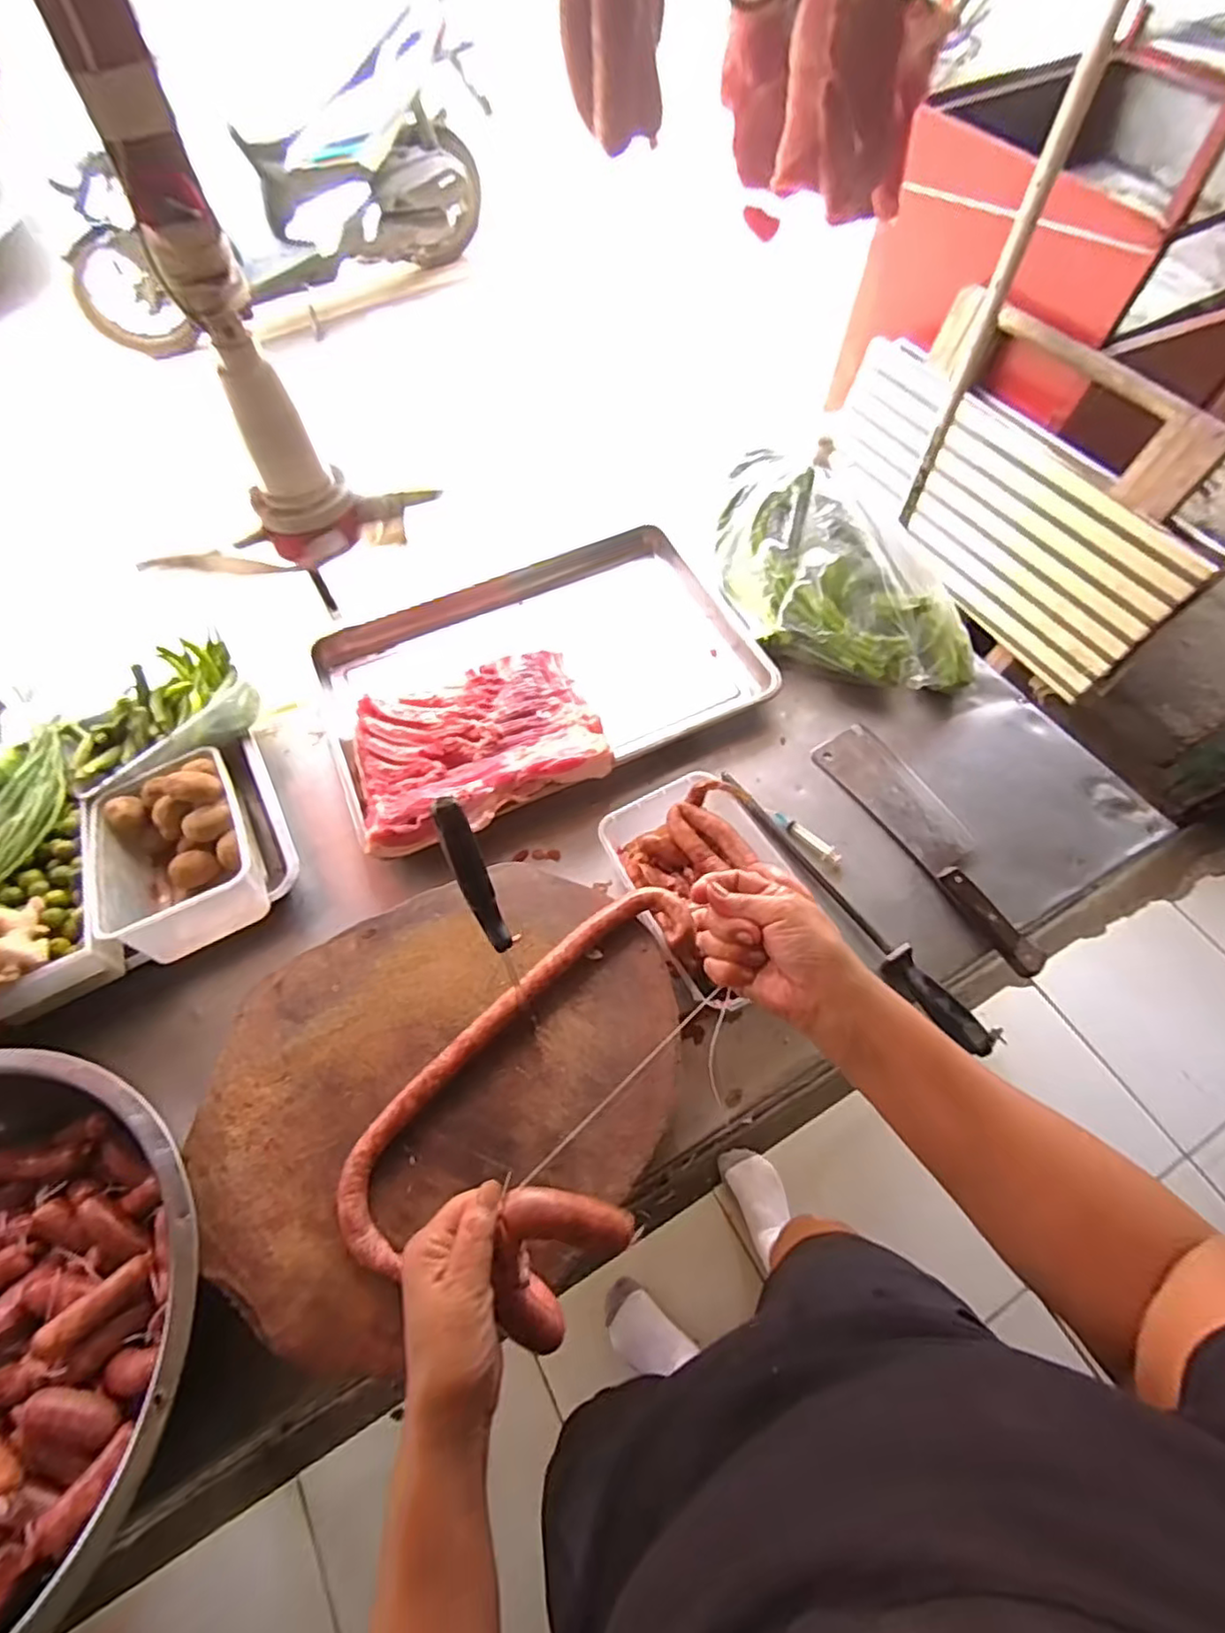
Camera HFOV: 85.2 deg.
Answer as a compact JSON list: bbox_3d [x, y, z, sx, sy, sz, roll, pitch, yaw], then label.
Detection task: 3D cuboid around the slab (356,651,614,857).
[{"bbox_3d":[-0.173,-0.096,0.855,0.308,0.042,0.243,-16,63,-8],"label":"slab"}]

